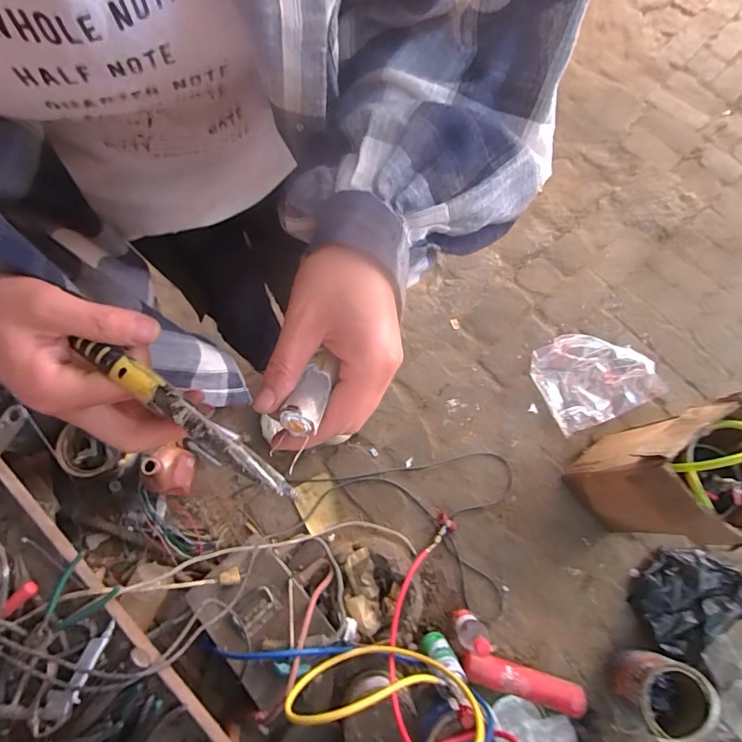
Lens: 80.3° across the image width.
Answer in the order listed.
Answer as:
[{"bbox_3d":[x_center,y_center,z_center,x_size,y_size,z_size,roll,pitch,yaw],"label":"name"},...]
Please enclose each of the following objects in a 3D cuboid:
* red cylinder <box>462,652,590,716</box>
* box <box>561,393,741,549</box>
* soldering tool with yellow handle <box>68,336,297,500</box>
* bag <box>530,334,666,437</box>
[{"bbox_3d":[0.340,0.712,1.004,0.284,0.066,0.075,17,74,3],"label":"red cylinder"},{"bbox_3d":[0.665,0.234,1.007,0.279,0.425,0.207,-40,79,-12],"label":"box"},{"bbox_3d":[-0.098,0.023,0.227,0.149,0.013,0.017,31,75,18],"label":"soldering tool with yellow handle"},{"bbox_3d":[0.638,0.006,1.255,0.318,0.065,0.265,-23,76,-8],"label":"bag"}]

